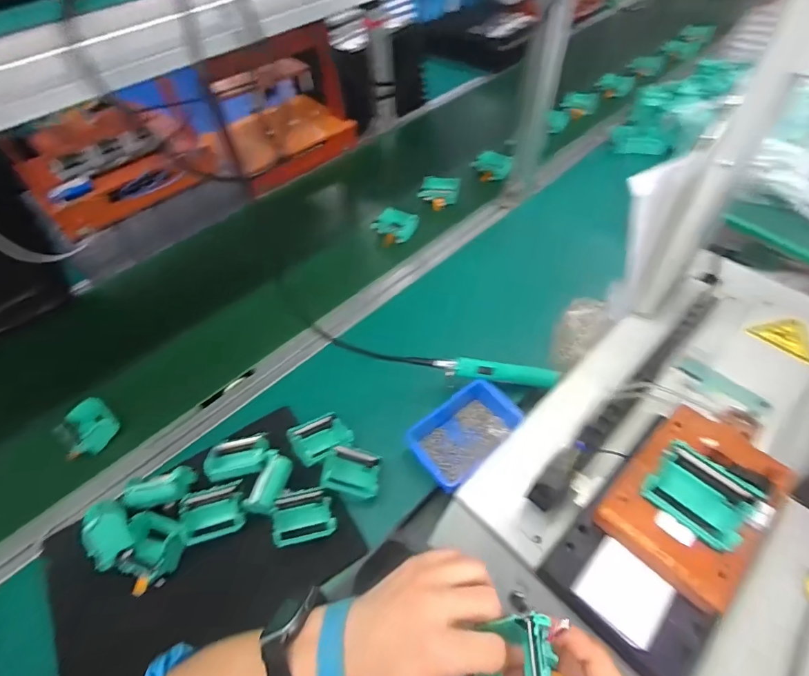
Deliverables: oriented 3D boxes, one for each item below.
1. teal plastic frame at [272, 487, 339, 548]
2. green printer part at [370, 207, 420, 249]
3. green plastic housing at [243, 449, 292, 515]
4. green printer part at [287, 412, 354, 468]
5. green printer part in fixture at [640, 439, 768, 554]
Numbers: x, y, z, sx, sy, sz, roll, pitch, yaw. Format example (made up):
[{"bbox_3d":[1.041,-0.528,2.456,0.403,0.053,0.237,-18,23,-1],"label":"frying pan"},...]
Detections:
[{"bbox_3d":[-0.125,0.218,0.535,0.071,0.025,0.060,-4,43,-20],"label":"teal plastic frame"},{"bbox_3d":[-0.028,-0.235,0.909,0.086,0.031,0.089,-2,52,2],"label":"green printer part"},{"bbox_3d":[-0.172,0.182,0.550,0.039,0.024,0.075,9,53,11],"label":"green plastic housing"},{"bbox_3d":[-0.118,0.142,0.606,0.073,0.032,0.060,-15,49,-35],"label":"green printer part"},{"bbox_3d":[0.242,0.129,0.359,0.061,0.019,0.071,-37,58,-23],"label":"green printer part in fixture"}]

